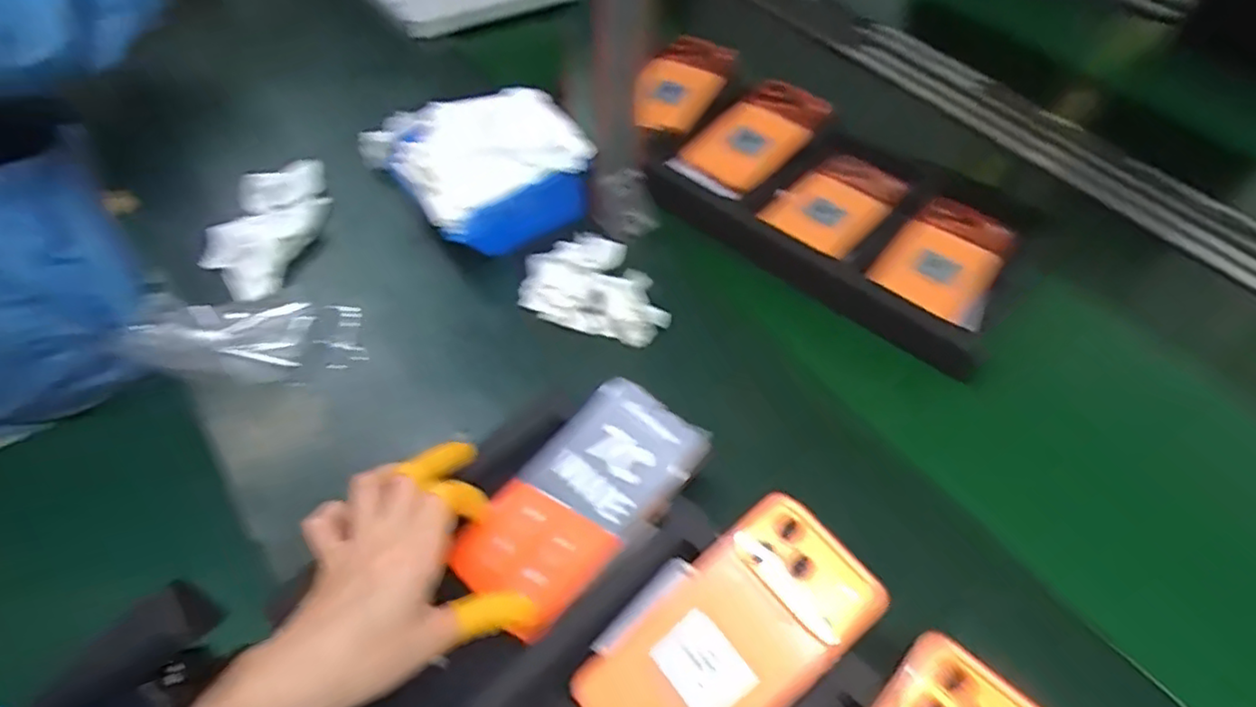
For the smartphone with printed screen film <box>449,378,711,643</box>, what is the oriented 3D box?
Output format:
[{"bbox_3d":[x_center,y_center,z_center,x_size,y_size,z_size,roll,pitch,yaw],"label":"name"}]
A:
[{"bbox_3d":[-0.029,0.086,0.400,0.080,0.013,0.154,38,72,19],"label":"smartphone with printed screen film"}]

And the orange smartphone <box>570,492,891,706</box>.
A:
[{"bbox_3d":[0.055,0.155,0.356,0.162,0.007,0.083,-38,64,-12],"label":"orange smartphone"}]

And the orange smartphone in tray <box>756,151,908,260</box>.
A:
[{"bbox_3d":[0.198,-0.145,0.615,0.085,0.008,0.138,39,60,23],"label":"orange smartphone in tray"}]

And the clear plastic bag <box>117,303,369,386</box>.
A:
[{"bbox_3d":[-0.293,-0.008,0.504,0.167,0.021,0.073,1,53,-3],"label":"clear plastic bag"}]

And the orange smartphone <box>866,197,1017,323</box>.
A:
[{"bbox_3d":[0.279,-0.086,0.577,0.086,0.012,0.134,34,58,20],"label":"orange smartphone"}]

